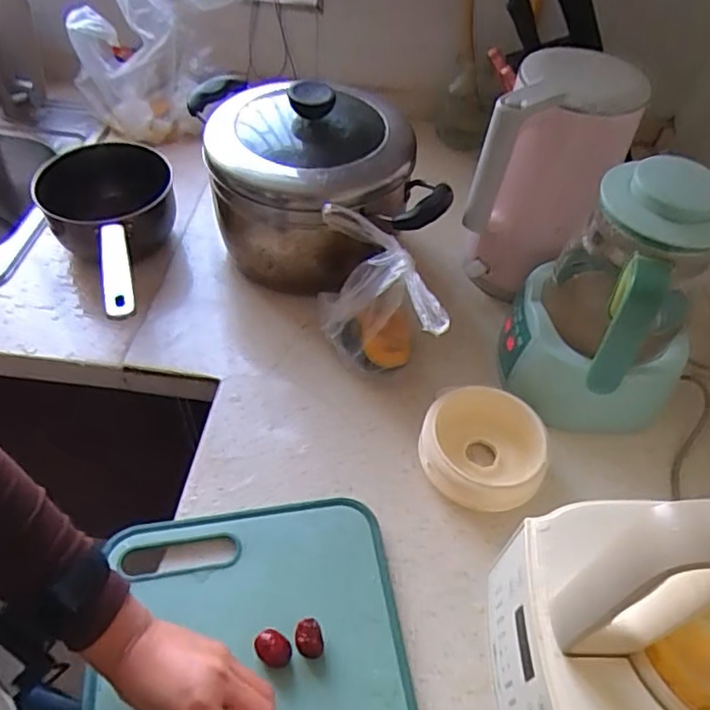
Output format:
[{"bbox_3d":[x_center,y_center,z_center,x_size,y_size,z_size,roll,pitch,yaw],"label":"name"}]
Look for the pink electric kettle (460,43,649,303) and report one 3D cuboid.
[{"bbox_3d":[0.213,-0.188,0.672,0.121,0.253,0.156,25,53,16],"label":"pink electric kettle"}]

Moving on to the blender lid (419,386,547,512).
[{"bbox_3d":[0.123,0.091,0.590,0.120,0.042,0.120,2,51,-2],"label":"blender lid"}]

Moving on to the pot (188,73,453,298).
[{"bbox_3d":[-0.048,-0.204,0.730,0.259,0.203,0.283,-6,51,-9],"label":"pot"}]

